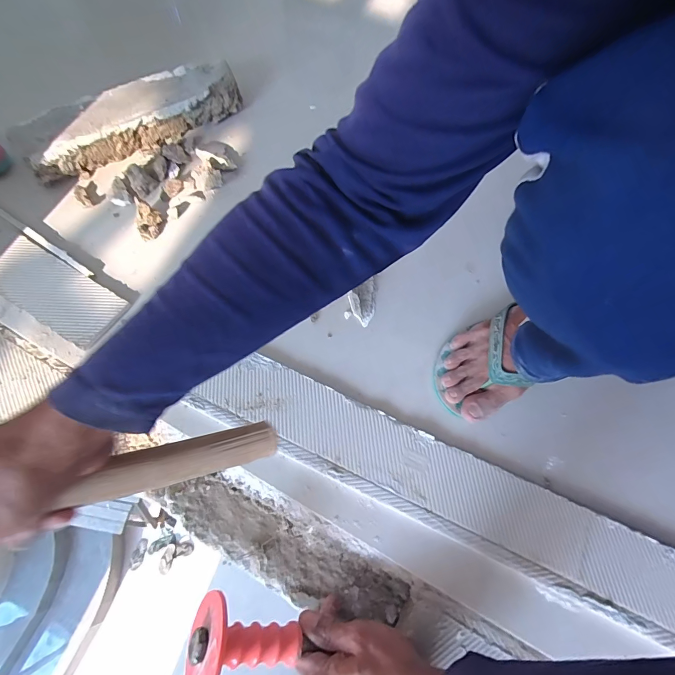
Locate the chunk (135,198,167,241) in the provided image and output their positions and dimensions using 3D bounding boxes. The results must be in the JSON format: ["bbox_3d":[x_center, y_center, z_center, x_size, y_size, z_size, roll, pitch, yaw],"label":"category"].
[{"bbox_3d":[-0.282,-0.173,0.539,0.033,0.036,0.048,4,65,-1],"label":"chunk"}]

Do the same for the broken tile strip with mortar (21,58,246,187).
[{"bbox_3d":[-0.329,-0.358,0.599,0.345,0.074,0.087,-35,72,-17],"label":"broken tile strip with mortar"}]

